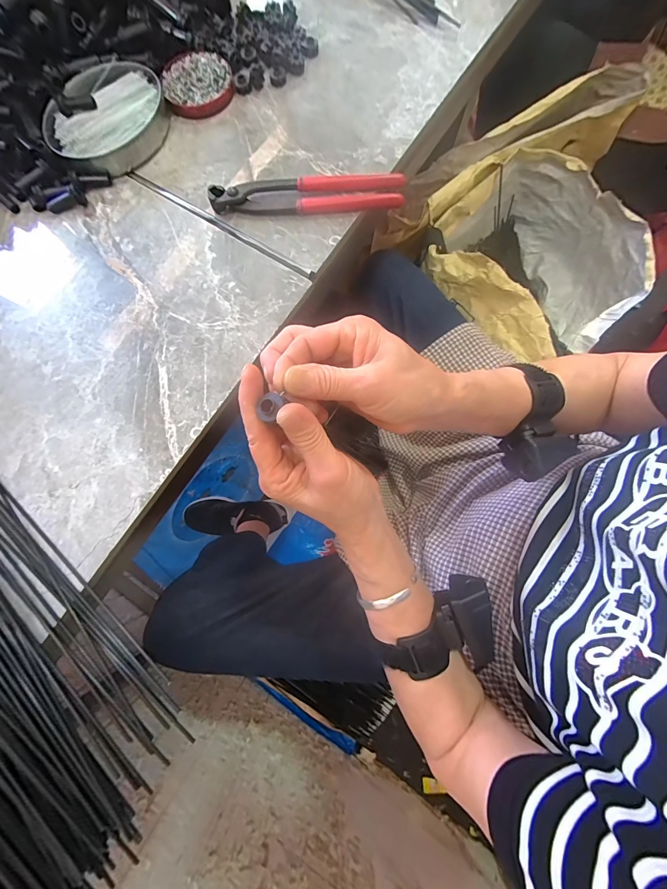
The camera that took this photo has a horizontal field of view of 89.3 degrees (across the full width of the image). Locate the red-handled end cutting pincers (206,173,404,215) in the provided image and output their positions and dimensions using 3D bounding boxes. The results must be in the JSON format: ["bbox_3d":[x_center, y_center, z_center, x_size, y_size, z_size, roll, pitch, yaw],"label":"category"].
[{"bbox_3d":[-0.027,-0.263,0.359,0.201,0.018,0.034,-2,80,0],"label":"red-handled end cutting pincers"}]

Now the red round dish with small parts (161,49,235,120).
[{"bbox_3d":[-0.156,-0.417,0.392,0.077,0.013,0.082,0,80,0],"label":"red round dish with small parts"}]

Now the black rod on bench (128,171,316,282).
[{"bbox_3d":[-0.125,-0.238,0.364,0.245,0.006,0.011,32,81,6],"label":"black rod on bench"}]

